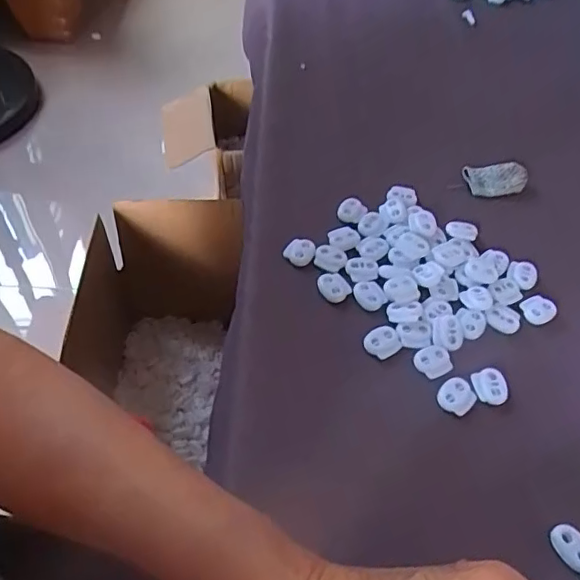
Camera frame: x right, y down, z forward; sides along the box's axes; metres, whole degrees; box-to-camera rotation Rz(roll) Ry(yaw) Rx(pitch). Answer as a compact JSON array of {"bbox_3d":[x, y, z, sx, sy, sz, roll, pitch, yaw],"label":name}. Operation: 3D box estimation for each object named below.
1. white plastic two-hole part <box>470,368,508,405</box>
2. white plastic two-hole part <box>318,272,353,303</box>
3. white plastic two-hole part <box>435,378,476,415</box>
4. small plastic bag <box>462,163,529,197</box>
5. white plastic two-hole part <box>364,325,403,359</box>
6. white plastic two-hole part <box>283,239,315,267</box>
[{"bbox_3d":[0.117,0.056,0.332,0.020,0.004,0.021,-7,53,-9],"label":"white plastic two-hole part"},{"bbox_3d":[0.029,-0.002,0.374,0.020,0.005,0.021,2,52,-3],"label":"white plastic two-hole part"},{"bbox_3d":[0.097,0.062,0.329,0.020,0.004,0.021,39,59,24],"label":"white plastic two-hole part"},{"bbox_3d":[0.163,-0.086,0.447,0.047,0.008,0.028,-3,75,-2],"label":"small plastic bag"},{"bbox_3d":[0.057,0.032,0.349,0.022,0.004,0.018,-32,61,-26],"label":"white plastic two-hole part"},{"bbox_3d":[0.007,-0.026,0.390,0.019,0.007,0.019,2,52,-3],"label":"white plastic two-hole part"}]

